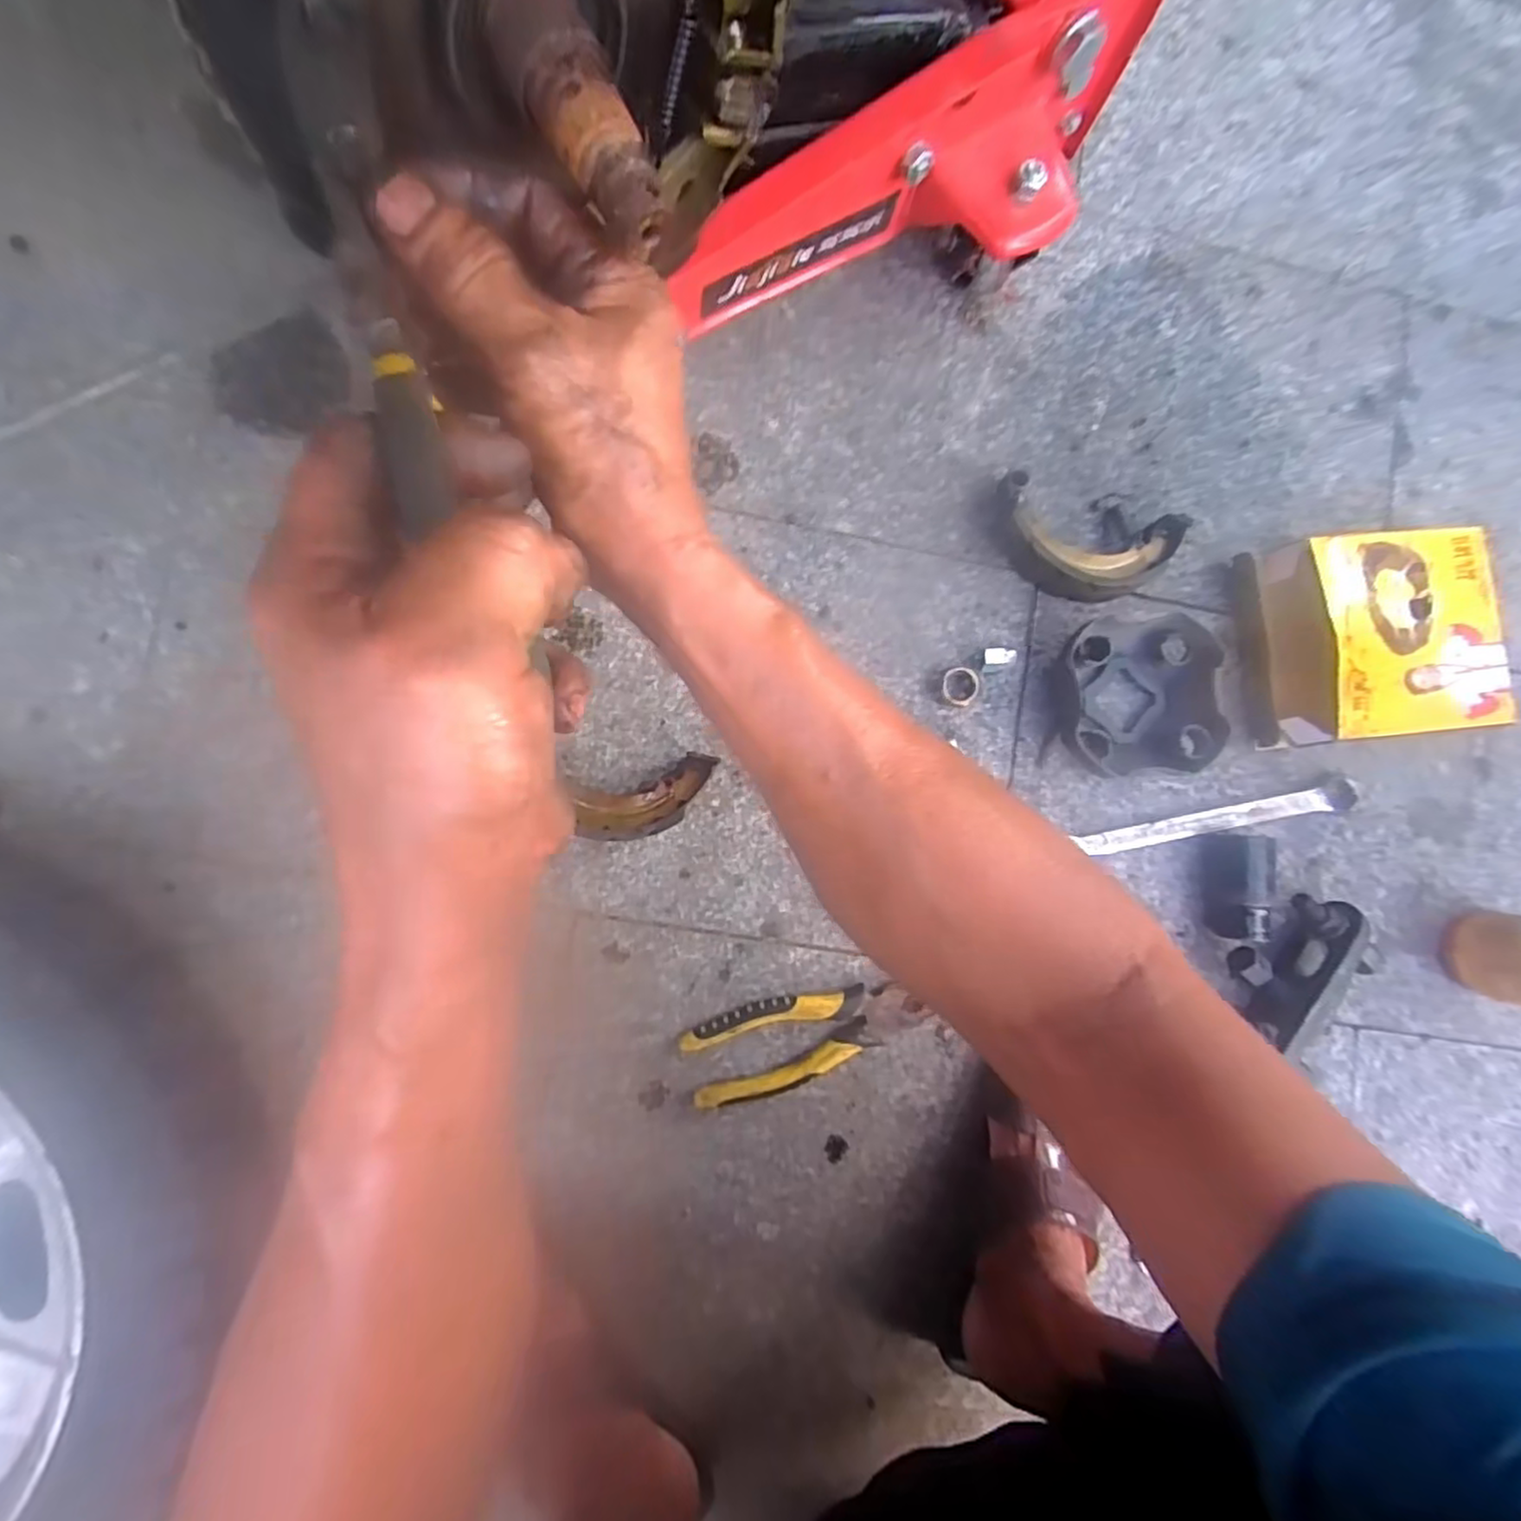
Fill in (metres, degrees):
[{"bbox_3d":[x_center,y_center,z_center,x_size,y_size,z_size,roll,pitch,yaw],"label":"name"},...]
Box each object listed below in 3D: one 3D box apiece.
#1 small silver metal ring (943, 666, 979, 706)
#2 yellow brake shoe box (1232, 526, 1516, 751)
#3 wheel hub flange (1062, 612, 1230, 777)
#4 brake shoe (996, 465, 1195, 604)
[{"bbox_3d":[0.150,-0.055,0.512,0.030,0.013,0.027,15,86,-5],"label":"small silver metal ring"},{"bbox_3d":[0.471,-0.096,0.529,0.187,0.041,0.155,-6,88,-6],"label":"yellow brake shoe box"},{"bbox_3d":[0.280,-0.047,0.504,0.120,0.030,0.111,-4,88,-6],"label":"wheel hub flange"},{"bbox_3d":[0.245,-0.164,0.516,0.145,0.037,0.083,12,86,-5],"label":"brake shoe"}]

